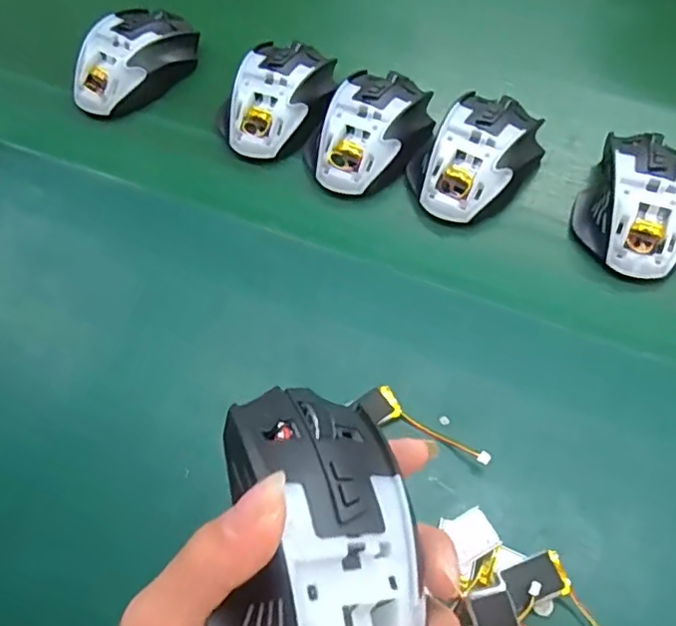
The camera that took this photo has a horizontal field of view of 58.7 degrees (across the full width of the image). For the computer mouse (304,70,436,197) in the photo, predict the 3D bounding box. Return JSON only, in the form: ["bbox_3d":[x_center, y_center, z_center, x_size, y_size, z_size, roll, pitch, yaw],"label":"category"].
[{"bbox_3d":[0.023,-0.134,0.435,0.073,0.036,0.108,29,68,16],"label":"computer mouse"}]

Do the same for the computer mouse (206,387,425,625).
[{"bbox_3d":[-0.006,0.076,0.195,0.062,0.040,0.111,-3,61,2],"label":"computer mouse"}]

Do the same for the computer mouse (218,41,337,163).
[{"bbox_3d":[-0.042,-0.163,0.454,0.067,0.039,0.102,19,66,12],"label":"computer mouse"}]

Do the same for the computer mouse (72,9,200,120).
[{"bbox_3d":[-0.161,-0.203,0.482,0.066,0.040,0.109,21,66,13],"label":"computer mouse"}]

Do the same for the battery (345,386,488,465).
[{"bbox_3d":[0.047,0.062,0.332,0.080,0.008,0.023,26,65,3],"label":"battery"}]

